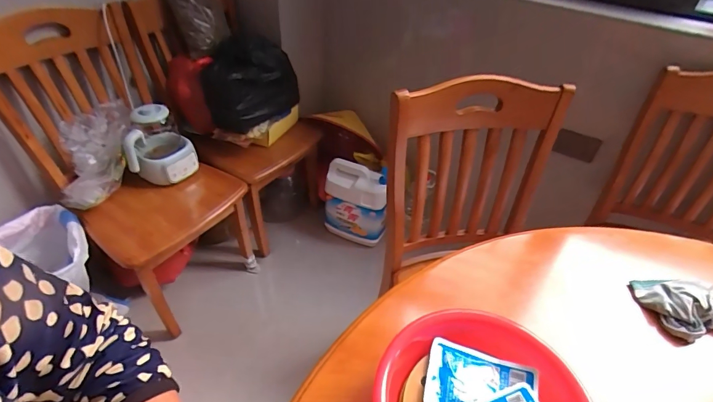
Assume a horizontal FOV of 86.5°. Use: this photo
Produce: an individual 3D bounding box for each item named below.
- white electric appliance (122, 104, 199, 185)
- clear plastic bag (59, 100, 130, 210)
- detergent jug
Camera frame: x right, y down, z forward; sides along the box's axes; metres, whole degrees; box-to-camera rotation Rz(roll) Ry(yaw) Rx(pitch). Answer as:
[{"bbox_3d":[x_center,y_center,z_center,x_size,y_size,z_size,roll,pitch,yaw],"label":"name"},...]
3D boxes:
[{"bbox_3d":[-0.616,-0.177,1.181,0.183,0.201,0.182,-19,47,-24],"label":"white electric appliance"},{"bbox_3d":[-0.767,-0.143,1.116,0.168,0.092,0.348,-5,64,-10],"label":"clear plastic bag"},{"bbox_3d":[-0.001,0.020,1.531,0.254,0.323,0.121,11,42,7],"label":"detergent jug"}]

